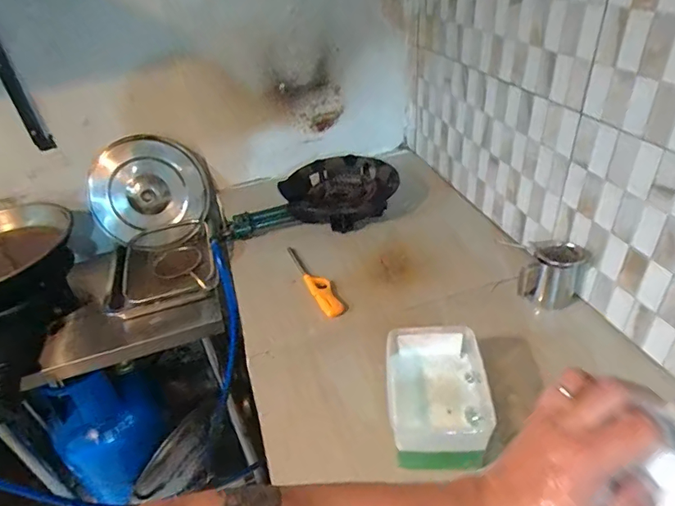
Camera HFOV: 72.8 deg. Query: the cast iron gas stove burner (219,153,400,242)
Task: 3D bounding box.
[{"bbox_3d":[-0.057,-0.103,1.038,0.379,0.118,0.218,-23,39,-21],"label":"cast iron gas stove burner"}]

